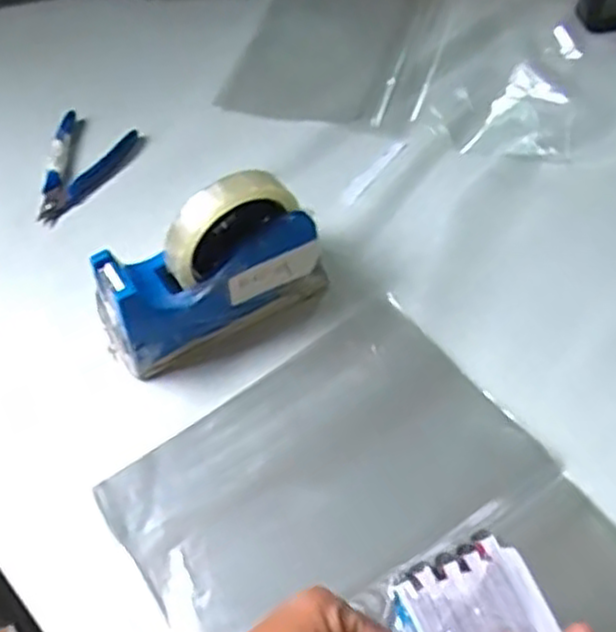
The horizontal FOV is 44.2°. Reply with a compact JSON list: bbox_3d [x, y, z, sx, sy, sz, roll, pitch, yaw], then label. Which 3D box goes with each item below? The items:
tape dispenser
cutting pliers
[{"bbox_3d":[-0.069,-0.033,0.526,0.158,0.115,0.056,-27,60,-14],"label":"tape dispenser"},{"bbox_3d":[-0.196,-0.124,0.648,0.065,0.012,0.116,11,58,9],"label":"cutting pliers"}]

